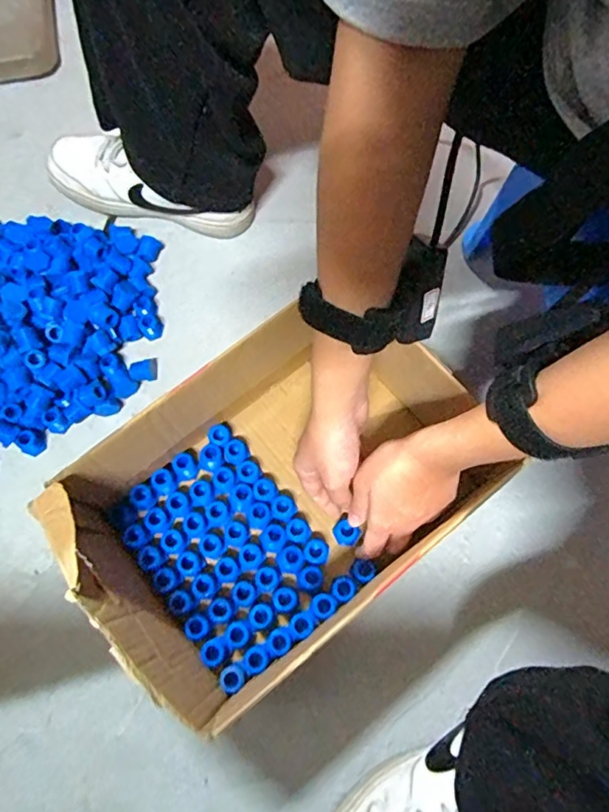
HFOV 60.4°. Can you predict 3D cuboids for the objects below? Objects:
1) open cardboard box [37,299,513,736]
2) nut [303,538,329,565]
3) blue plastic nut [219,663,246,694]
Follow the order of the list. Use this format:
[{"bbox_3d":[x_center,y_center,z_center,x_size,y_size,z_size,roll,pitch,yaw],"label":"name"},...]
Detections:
[{"bbox_3d":[-0.020,0.073,0.438,0.307,0.128,0.210,-36,74,-14],"label":"open cardboard box"},{"bbox_3d":[0.010,0.133,0.478,0.022,0.017,0.023,1,68,-1],"label":"nut"},{"bbox_3d":[-0.060,0.228,0.437,0.022,0.007,0.020,1,68,-1],"label":"blue plastic nut"}]

